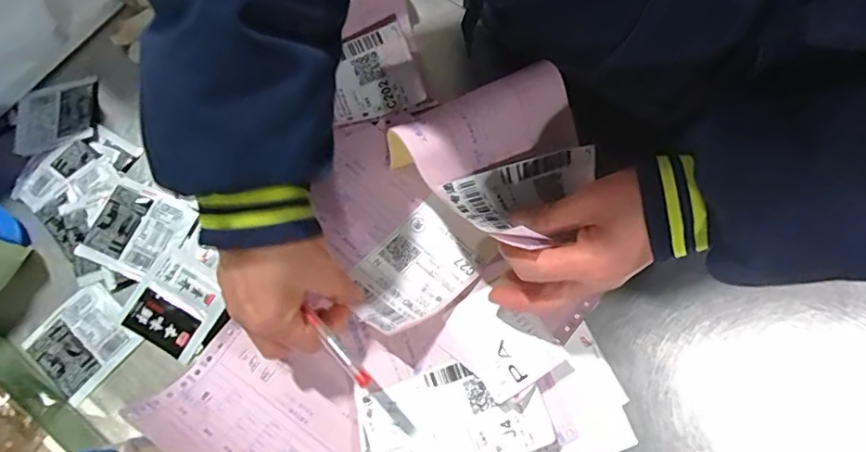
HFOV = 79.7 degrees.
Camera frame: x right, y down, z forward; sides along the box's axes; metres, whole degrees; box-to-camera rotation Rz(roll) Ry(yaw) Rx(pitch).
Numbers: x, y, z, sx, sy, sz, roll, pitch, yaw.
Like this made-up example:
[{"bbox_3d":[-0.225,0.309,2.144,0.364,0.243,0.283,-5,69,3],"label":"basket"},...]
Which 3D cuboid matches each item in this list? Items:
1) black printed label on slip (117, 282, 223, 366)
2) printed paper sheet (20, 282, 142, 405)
[{"bbox_3d":[-0.215,0.076,0.414,0.070,0.005,0.042,24,75,8],"label":"black printed label on slip"},{"bbox_3d":[-0.283,0.092,0.419,0.070,0.007,0.073,39,77,12],"label":"printed paper sheet"}]

